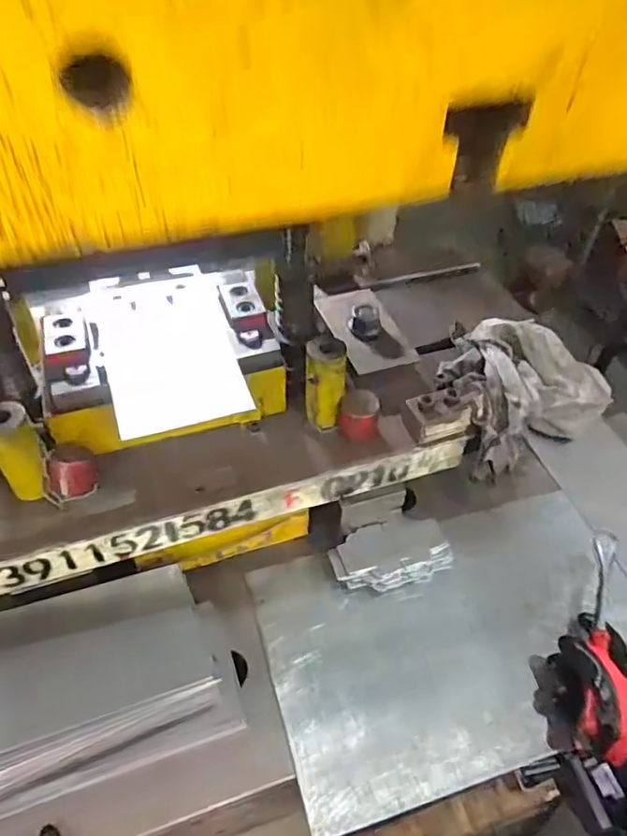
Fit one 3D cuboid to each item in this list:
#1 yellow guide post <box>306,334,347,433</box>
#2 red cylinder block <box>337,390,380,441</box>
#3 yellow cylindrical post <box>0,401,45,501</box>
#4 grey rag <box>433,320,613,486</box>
[{"bbox_3d":[0.012,-0.036,0.612,0.041,0.098,0.046,1,46,-1],"label":"yellow guide post"},{"bbox_3d":[0.047,-0.002,0.618,0.041,0.041,0.037,4,46,2],"label":"red cylinder block"},{"bbox_3d":[-0.263,0.029,0.530,0.035,0.089,0.039,35,55,29],"label":"yellow cylindrical post"},{"bbox_3d":[0.277,-0.049,0.832,0.255,0.074,0.204,-21,50,-21],"label":"grey rag"}]

